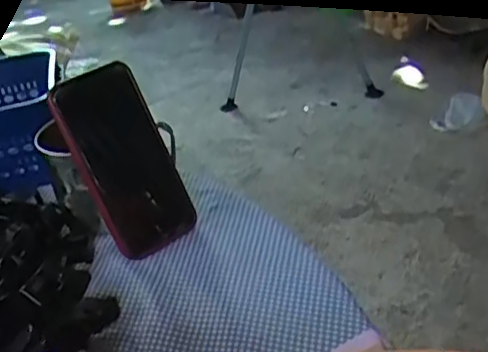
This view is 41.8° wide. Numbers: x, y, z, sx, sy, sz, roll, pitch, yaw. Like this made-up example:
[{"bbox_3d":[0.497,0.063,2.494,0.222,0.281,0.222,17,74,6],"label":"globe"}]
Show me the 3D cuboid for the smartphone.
[{"bbox_3d":[-0.101,-0.013,0.547,0.075,0.159,0.013,-28,13,-23],"label":"smartphone"}]

